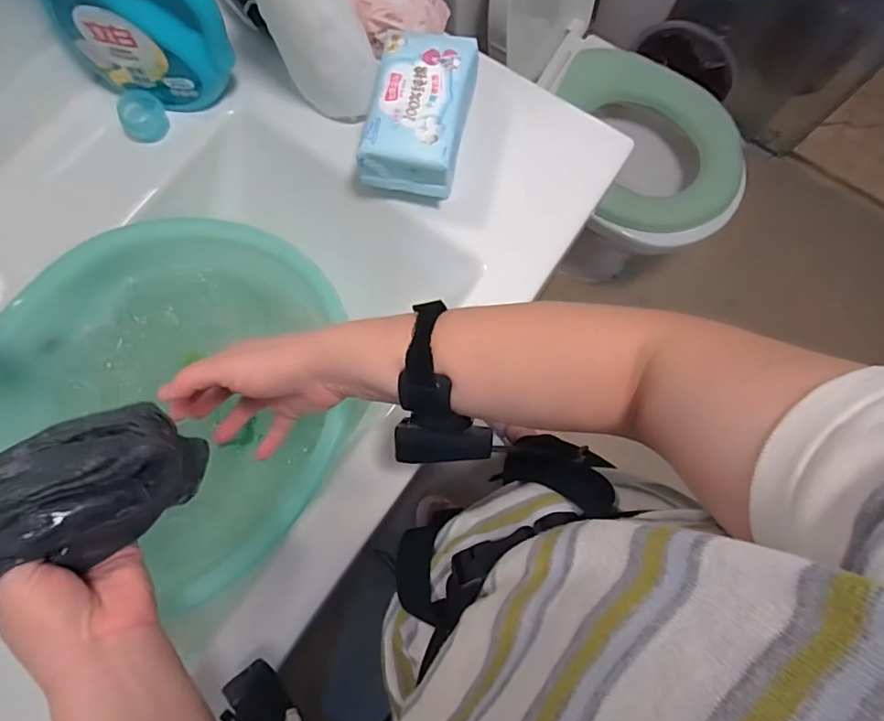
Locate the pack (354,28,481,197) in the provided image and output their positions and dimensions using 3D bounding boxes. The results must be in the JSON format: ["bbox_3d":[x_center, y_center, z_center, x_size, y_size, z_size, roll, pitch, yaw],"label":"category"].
[{"bbox_3d":[-0.019,-0.234,0.484,0.087,0.054,0.145,12,77,2],"label":"pack"}]

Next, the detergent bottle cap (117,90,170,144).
[{"bbox_3d":[-0.304,-0.246,0.524,0.036,0.033,0.041,24,78,5],"label":"detergent bottle cap"}]

